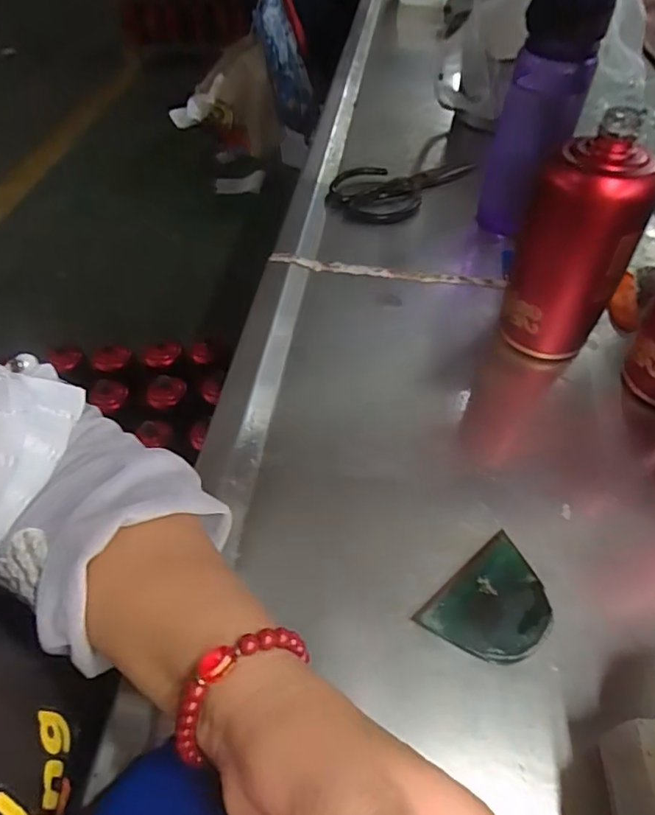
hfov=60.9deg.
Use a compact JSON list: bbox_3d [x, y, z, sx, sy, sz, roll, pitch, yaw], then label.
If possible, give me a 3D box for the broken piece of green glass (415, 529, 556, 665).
[{"bbox_3d":[0.101,0.119,0.332,0.076,0.007,0.057,-35,56,-25],"label":"broken piece of green glass"}]

